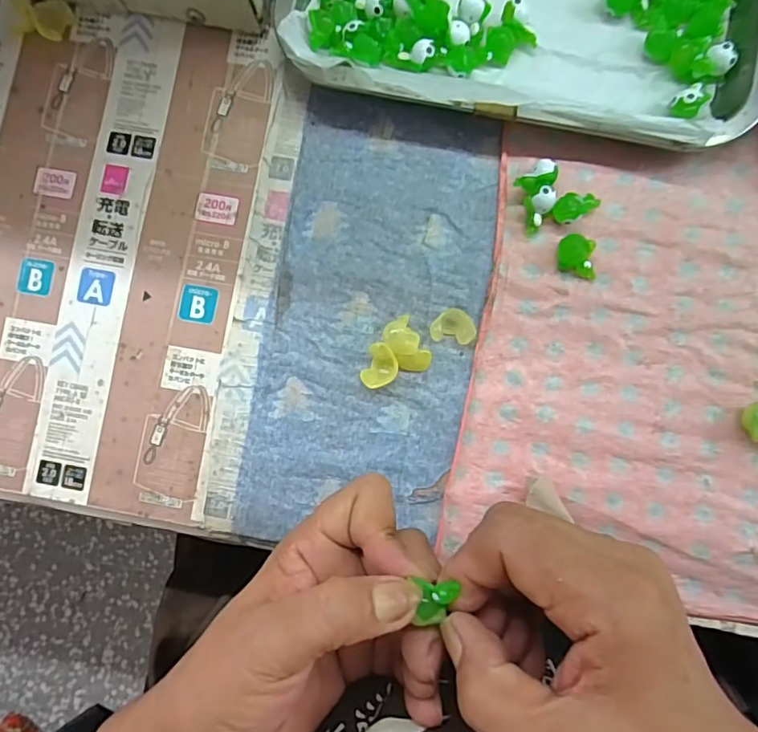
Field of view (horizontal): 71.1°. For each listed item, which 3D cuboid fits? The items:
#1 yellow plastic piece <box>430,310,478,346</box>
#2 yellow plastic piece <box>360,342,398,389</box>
[{"bbox_3d":[0.040,-0.021,0.285,0.024,0.011,0.017,8,89,4],"label":"yellow plastic piece"},{"bbox_3d":[0.001,0.001,0.284,0.018,0.012,0.024,20,89,4],"label":"yellow plastic piece"}]

